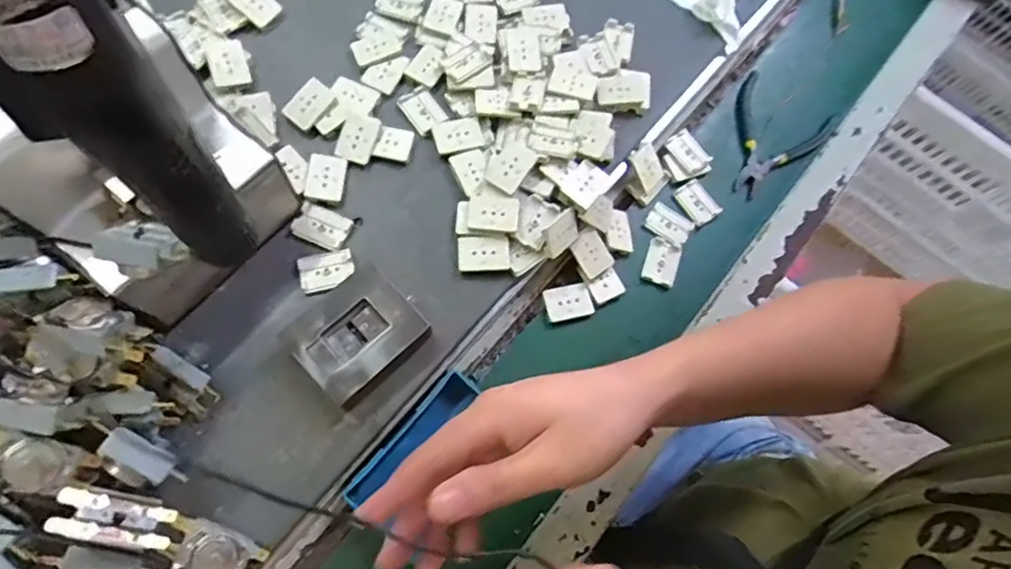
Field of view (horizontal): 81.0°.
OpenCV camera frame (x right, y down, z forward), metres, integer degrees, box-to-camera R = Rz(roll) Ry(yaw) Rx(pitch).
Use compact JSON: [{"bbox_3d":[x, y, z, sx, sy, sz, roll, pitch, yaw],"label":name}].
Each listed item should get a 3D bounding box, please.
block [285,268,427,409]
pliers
[{"bbox_3d":[-0.102,0.036,0.414,0.066,0.028,0.079,45,72,7],"label":"block"},{"bbox_3d":[0.247,-0.129,0.547,0.093,0.011,0.120,29,71,2],"label":"pliers"}]

